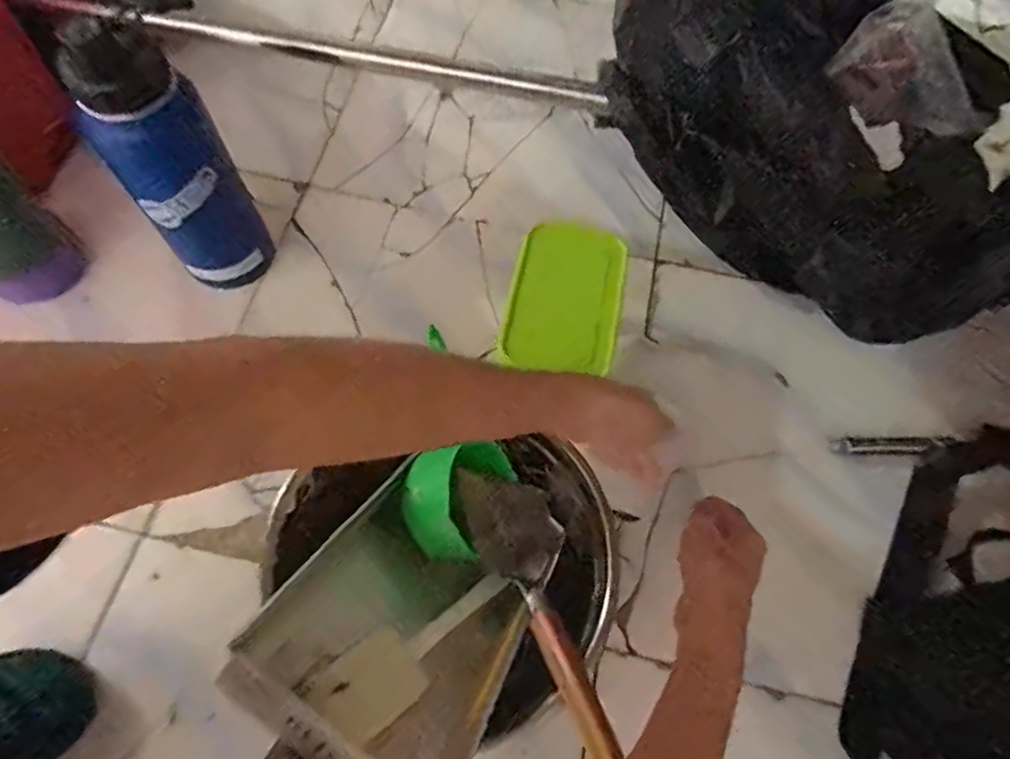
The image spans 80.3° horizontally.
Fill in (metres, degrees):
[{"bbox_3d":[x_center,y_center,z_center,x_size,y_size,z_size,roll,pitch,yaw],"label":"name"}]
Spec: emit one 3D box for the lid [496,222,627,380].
[{"bbox_3d":[0.053,-0.073,0.512,0.092,0.009,0.144,12,64,4],"label":"lid"}]

